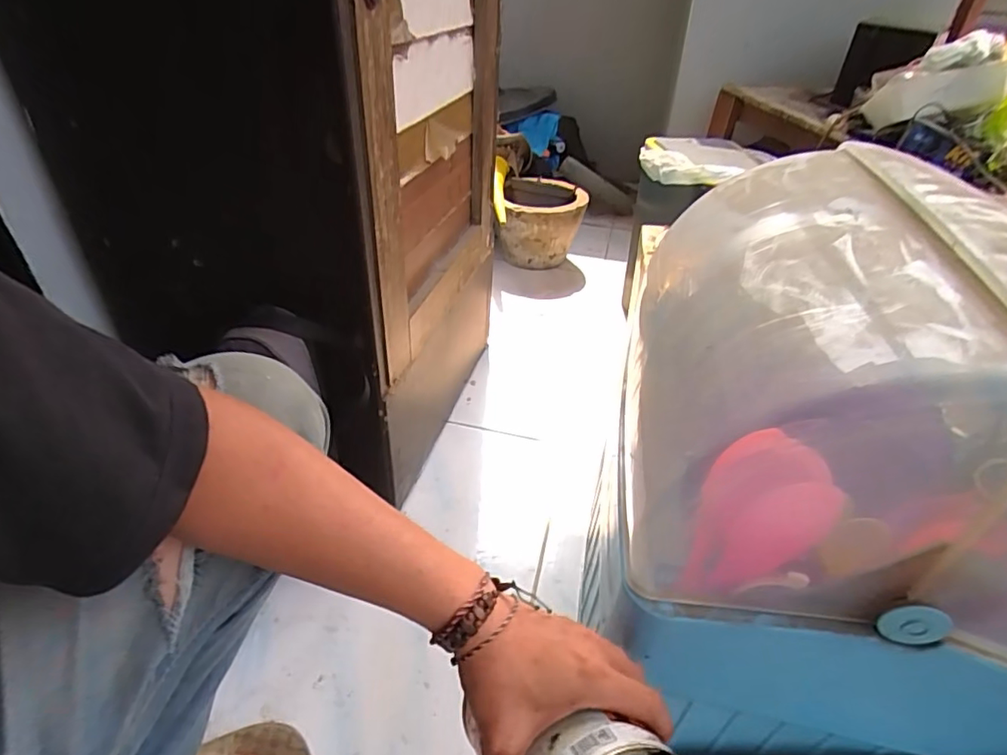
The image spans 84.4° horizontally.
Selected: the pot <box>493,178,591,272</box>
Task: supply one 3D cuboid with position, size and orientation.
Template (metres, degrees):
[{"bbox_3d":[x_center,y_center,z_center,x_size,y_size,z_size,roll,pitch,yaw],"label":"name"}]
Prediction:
[{"bbox_3d":[0.094,-0.375,1.355,0.198,0.169,0.239,5,38,5],"label":"pot"}]

